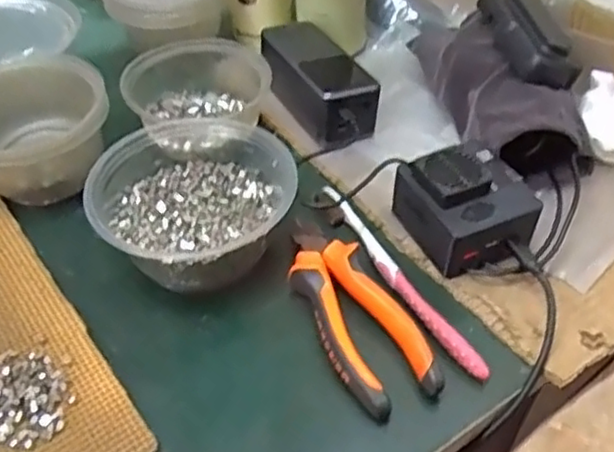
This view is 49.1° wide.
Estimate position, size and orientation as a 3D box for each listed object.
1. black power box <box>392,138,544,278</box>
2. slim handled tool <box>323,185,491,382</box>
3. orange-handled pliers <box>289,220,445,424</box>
[{"bbox_3d":[0.113,-0.017,0.469,0.077,0.052,0.079,-14,50,-17],"label":"black power box"},{"bbox_3d":[0.060,0.028,0.453,0.018,0.016,0.181,-25,57,-21],"label":"slim handled tool"},{"bbox_3d":[0.029,0.051,0.433,0.057,0.018,0.147,-17,49,-17],"label":"orange-handled pliers"}]

